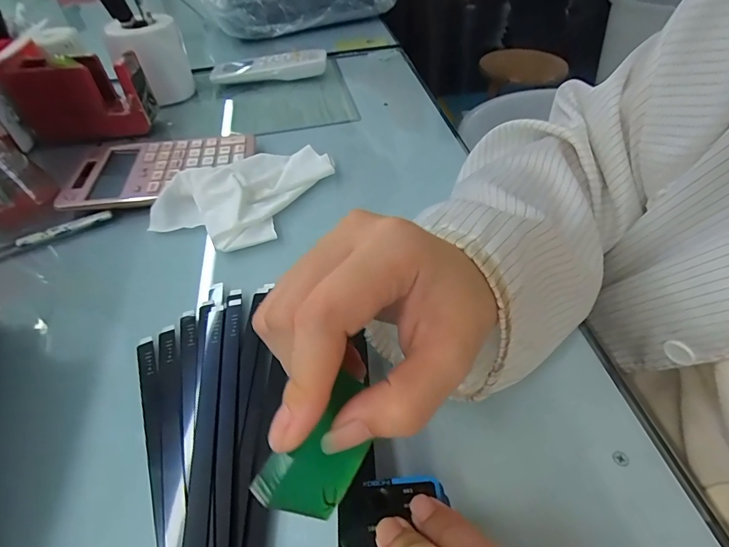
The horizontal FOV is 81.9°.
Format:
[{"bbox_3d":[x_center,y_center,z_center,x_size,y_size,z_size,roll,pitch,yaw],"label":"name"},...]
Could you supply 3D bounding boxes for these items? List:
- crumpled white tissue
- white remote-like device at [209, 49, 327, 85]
[{"bbox_3d":[-0.104,-0.070,0.369,0.165,0.024,0.096,-16,47,-11],"label":"crumpled white tissue"},{"bbox_3d":[-0.132,-0.288,0.586,0.158,0.025,0.038,-3,46,1],"label":"white remote-like device"}]

